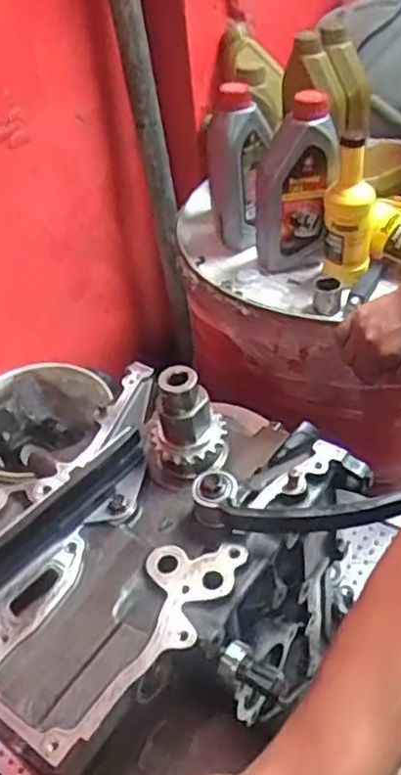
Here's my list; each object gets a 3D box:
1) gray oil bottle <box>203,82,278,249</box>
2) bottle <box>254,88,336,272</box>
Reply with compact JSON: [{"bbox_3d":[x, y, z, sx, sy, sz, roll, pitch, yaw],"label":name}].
[{"bbox_3d":[0.052,-0.311,0.960,0.094,0.219,0.061,3,42,11],"label":"gray oil bottle"},{"bbox_3d":[0.126,-0.269,0.911,0.107,0.223,0.080,1,42,9],"label":"bottle"}]

